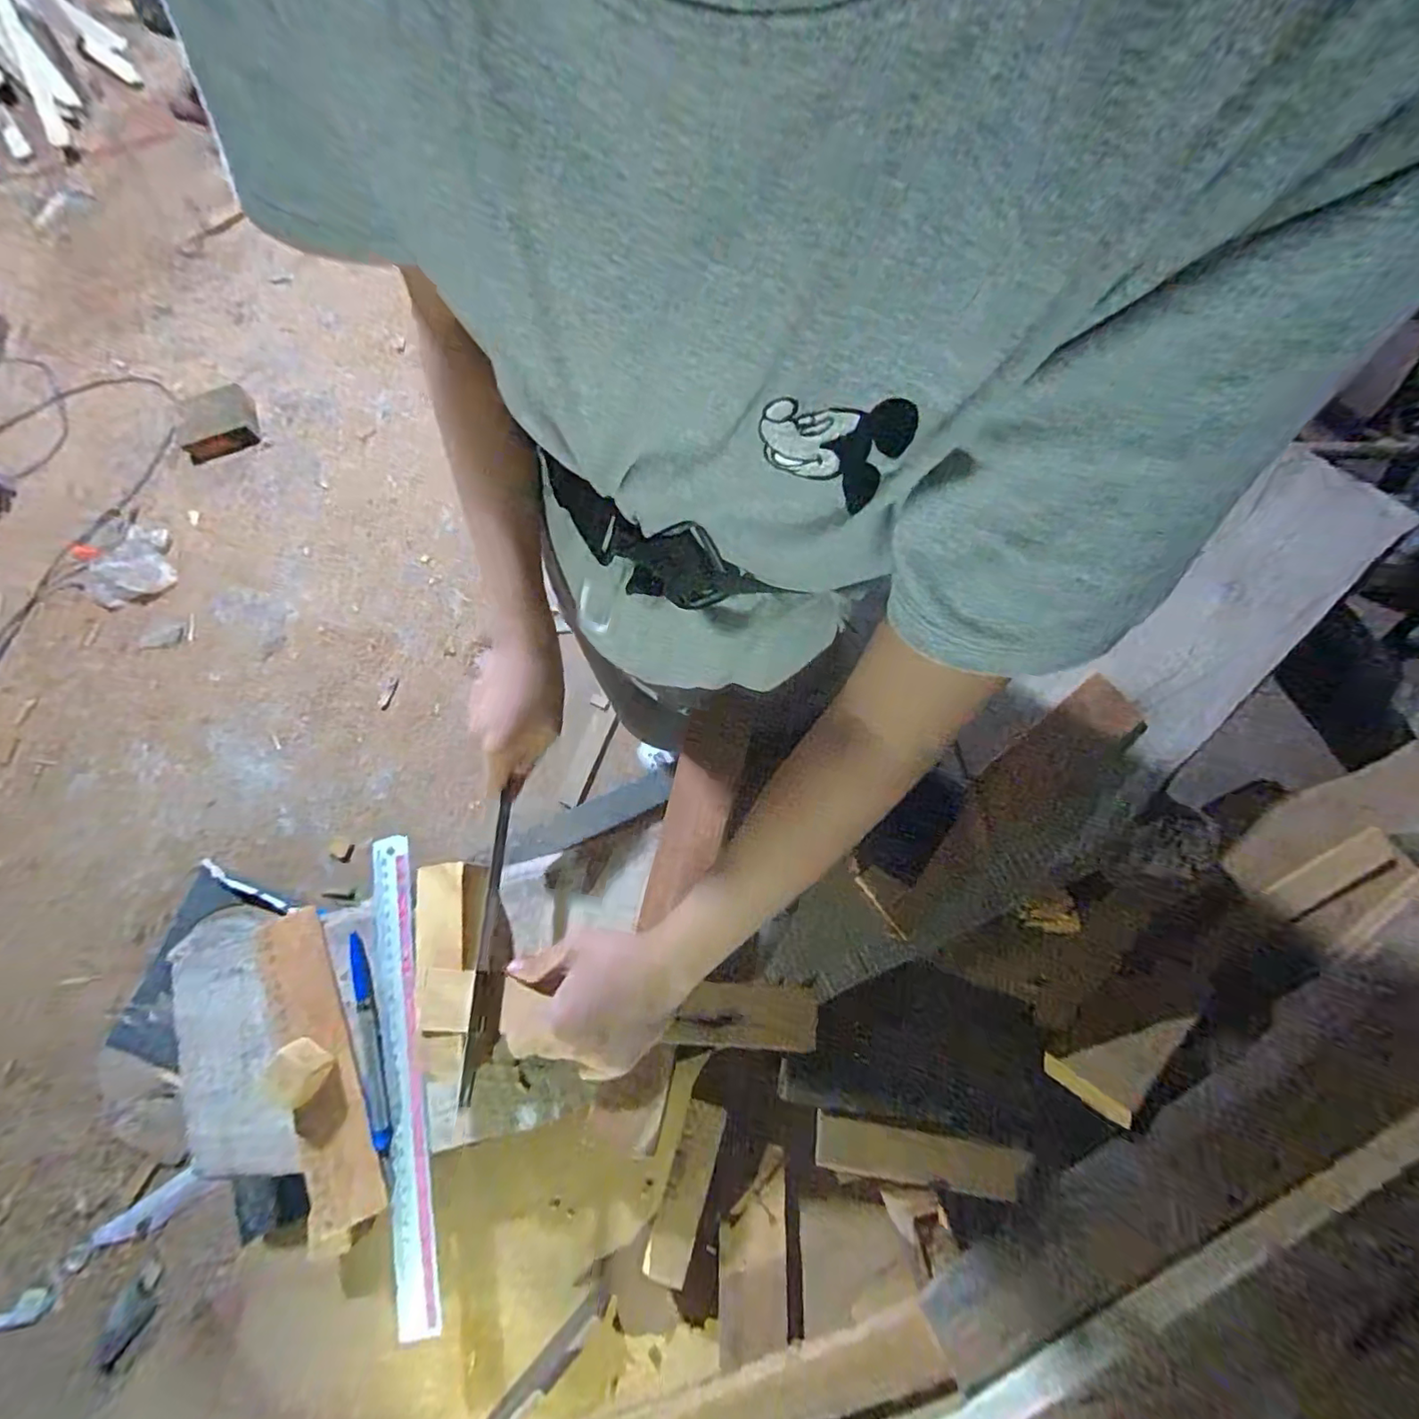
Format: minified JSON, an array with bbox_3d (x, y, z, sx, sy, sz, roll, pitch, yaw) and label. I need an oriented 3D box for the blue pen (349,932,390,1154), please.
[{"bbox_3d":[-0.248,0.238,0.432,0.014,0.007,0.145,-17,71,-3],"label":"blue pen"}]

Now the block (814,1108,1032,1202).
[{"bbox_3d":[0.153,0.329,0.440,0.144,0.020,0.032,0,71,14],"label":"block"}]

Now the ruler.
[{"bbox_3d":[-0.223,0.256,0.433,0.027,0.006,0.322,-10,74,-9],"label":"ruler"}]

